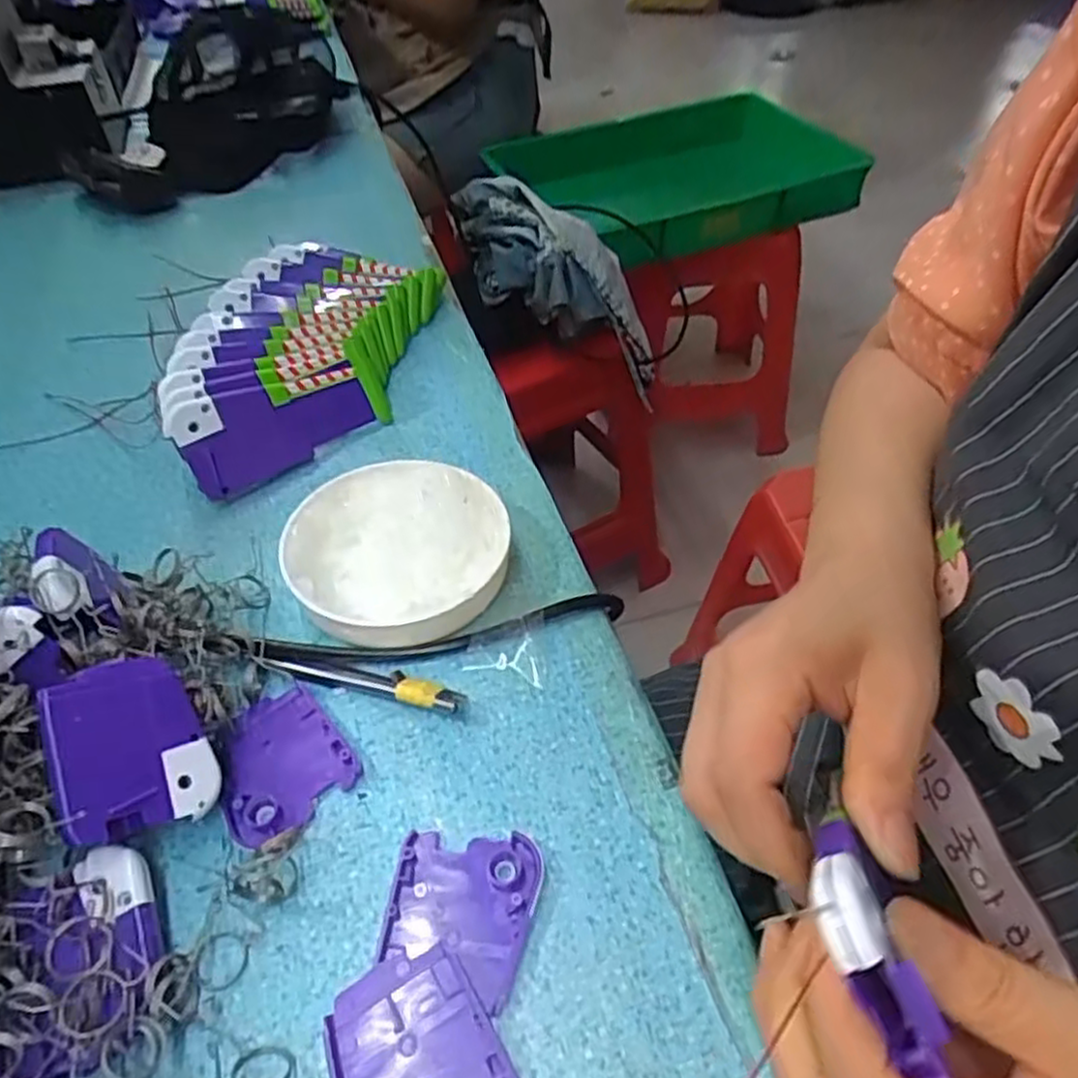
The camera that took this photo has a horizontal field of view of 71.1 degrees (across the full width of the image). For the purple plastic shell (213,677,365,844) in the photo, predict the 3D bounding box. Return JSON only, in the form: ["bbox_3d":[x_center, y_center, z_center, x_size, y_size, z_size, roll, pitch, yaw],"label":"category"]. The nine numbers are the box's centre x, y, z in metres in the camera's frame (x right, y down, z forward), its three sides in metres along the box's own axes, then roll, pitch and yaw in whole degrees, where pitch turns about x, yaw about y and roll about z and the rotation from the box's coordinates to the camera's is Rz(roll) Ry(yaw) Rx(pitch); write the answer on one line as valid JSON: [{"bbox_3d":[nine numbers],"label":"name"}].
[{"bbox_3d":[-0.108,0.089,0.309,0.050,0.010,0.058,-32,55,-26],"label":"purple plastic shell"}]

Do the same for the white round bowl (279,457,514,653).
[{"bbox_3d":[-0.068,0.007,0.367,0.104,0.026,0.103,0,47,0],"label":"white round bowl"}]

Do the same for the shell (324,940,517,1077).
[{"bbox_3d":[-0.040,0.167,0.240,0.053,0.007,0.060,-25,52,-20],"label":"shell"}]

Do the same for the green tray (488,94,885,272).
[{"bbox_3d":[0.244,-0.605,1.274,0.550,0.113,0.350,-22,51,-17],"label":"green tray"}]

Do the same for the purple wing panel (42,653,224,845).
[{"bbox_3d":[-0.149,0.075,0.276,0.051,0.005,0.061,-8,76,-43],"label":"purple wing panel"}]

